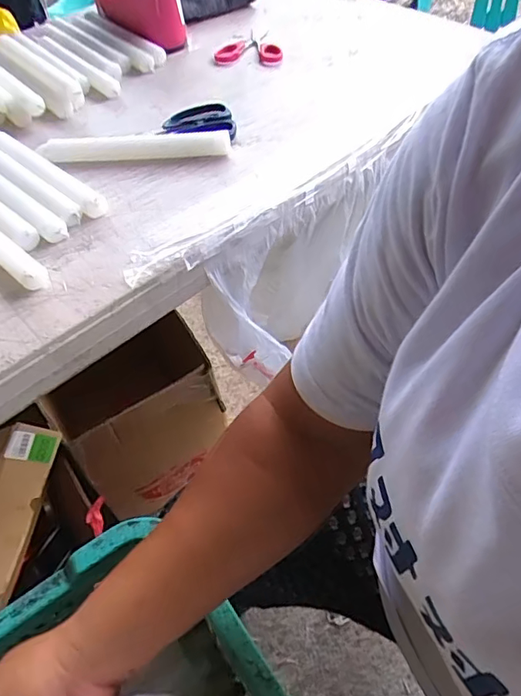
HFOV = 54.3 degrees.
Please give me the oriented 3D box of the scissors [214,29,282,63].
[{"bbox_3d":[-0.010,-0.406,0.683,0.085,0.010,0.084,7,53,10],"label":"scissors"}]

